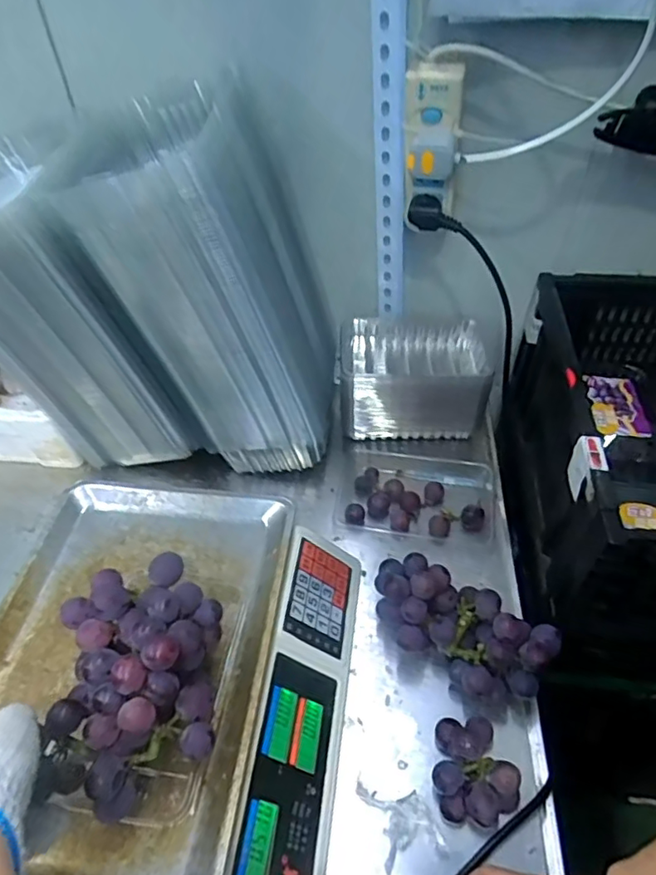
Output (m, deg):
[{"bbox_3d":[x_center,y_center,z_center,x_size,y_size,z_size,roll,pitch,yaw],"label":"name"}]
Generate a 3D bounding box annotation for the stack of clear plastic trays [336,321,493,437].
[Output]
[{"bbox_3d":[0.111,-0.076,0.749,0.187,0.120,0.146,0,48,3],"label":"stack of clear plastic trays"}]

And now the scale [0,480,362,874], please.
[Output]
[{"bbox_3d":[-0.138,0.218,0.505,0.305,0.118,0.333,4,48,7],"label":"scale"}]

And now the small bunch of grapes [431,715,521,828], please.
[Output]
[{"bbox_3d":[0.122,0.287,0.484,0.071,0.044,0.087,-15,49,-11],"label":"small bunch of grapes"}]

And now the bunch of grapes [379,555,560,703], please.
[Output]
[{"bbox_3d":[0.126,0.183,0.549,0.172,0.079,0.105,31,57,26],"label":"bunch of grapes"}]

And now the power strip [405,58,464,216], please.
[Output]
[{"bbox_3d":[0.109,-0.297,0.567,0.062,0.135,0.046,-2,48,1],"label":"power strip"}]

